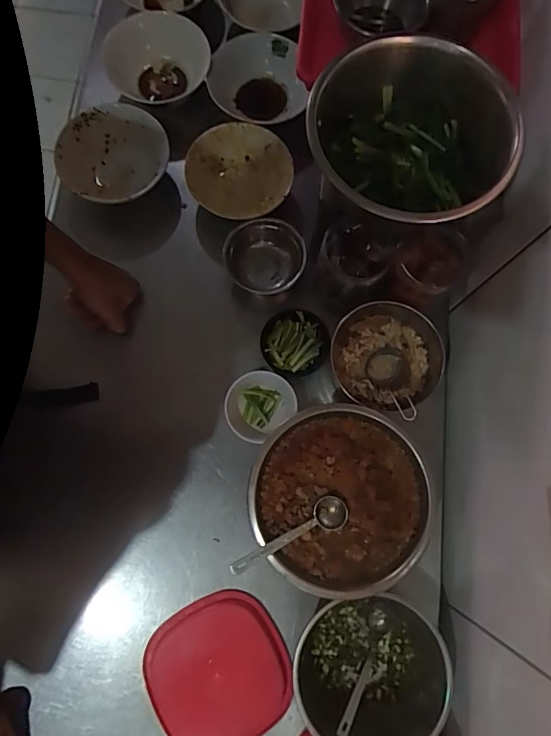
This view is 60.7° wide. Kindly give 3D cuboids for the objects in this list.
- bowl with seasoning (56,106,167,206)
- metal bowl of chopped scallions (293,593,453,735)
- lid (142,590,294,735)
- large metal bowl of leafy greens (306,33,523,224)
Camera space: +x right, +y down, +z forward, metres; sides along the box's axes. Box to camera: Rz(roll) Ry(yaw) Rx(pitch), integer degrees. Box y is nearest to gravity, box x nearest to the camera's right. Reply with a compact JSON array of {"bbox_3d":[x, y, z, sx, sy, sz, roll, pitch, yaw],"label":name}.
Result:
[{"bbox_3d":[-0.239,-0.310,0.712,0.160,0.068,0.148,0,78,-2],"label":"bowl with seasoning"},{"bbox_3d":[0.108,0.357,0.547,0.173,0.083,0.164,0,78,-2],"label":"metal bowl of chopped scallions"},{"bbox_3d":[-0.070,0.376,0.581,0.166,0.022,0.159,-27,80,-7],"label":"lid"},{"bbox_3d":[0.137,-0.238,0.506,0.200,0.090,0.205,20,78,3],"label":"large metal bowl of leafy greens"}]

